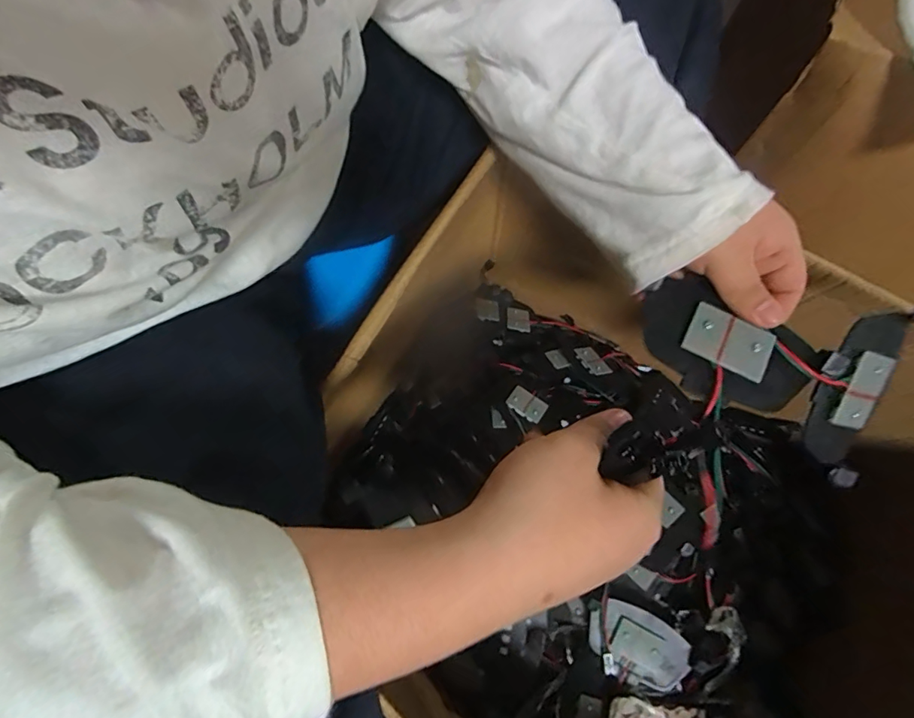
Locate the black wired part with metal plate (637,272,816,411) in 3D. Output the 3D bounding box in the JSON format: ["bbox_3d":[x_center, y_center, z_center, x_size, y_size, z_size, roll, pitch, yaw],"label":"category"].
[{"bbox_3d":[0.151,-0.006,0.273,0.094,0.014,0.061,34,74,8],"label":"black wired part with metal plate"}]

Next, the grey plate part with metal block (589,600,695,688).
[{"bbox_3d":[0.179,0.280,0.466,0.095,0.016,0.062,17,72,3],"label":"grey plate part with metal block"}]

